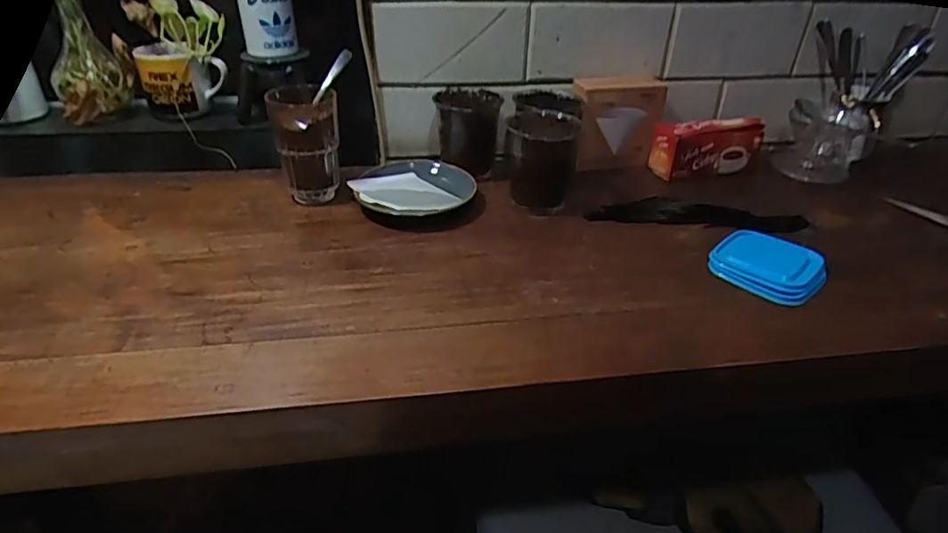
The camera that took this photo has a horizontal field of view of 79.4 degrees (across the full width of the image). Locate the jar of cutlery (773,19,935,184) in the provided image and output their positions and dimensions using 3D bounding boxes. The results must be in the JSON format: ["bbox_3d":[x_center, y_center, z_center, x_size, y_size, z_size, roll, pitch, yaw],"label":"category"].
[{"bbox_3d":[0.507,-0.223,0.777,0.122,0.184,0.152,24,37,29],"label":"jar of cutlery"}]

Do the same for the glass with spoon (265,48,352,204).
[{"bbox_3d":[-0.193,-0.159,0.683,0.091,0.158,0.082,-6,34,-12],"label":"glass with spoon"}]

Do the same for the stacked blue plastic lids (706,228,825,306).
[{"bbox_3d":[0.314,-0.004,0.605,0.101,0.022,0.122,28,41,34],"label":"stacked blue plastic lids"}]

